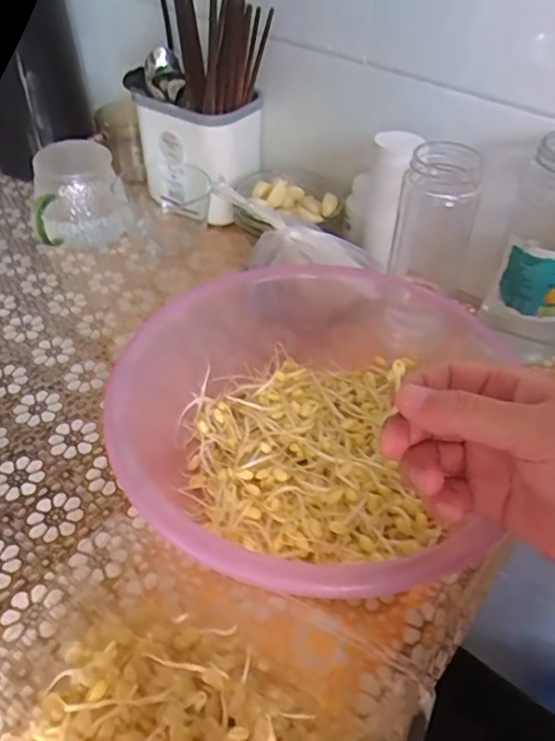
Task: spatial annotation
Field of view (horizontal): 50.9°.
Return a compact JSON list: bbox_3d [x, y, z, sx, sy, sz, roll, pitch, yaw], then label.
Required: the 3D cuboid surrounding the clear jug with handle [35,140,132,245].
[{"bbox_3d":[-0.226,-0.198,0.659,0.098,0.094,0.091,-11,46,-13],"label":"clear jug with handle"}]

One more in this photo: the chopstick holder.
[{"bbox_3d":[-0.098,-0.259,0.689,0.137,0.116,0.097,21,47,19],"label":"chopstick holder"}]

